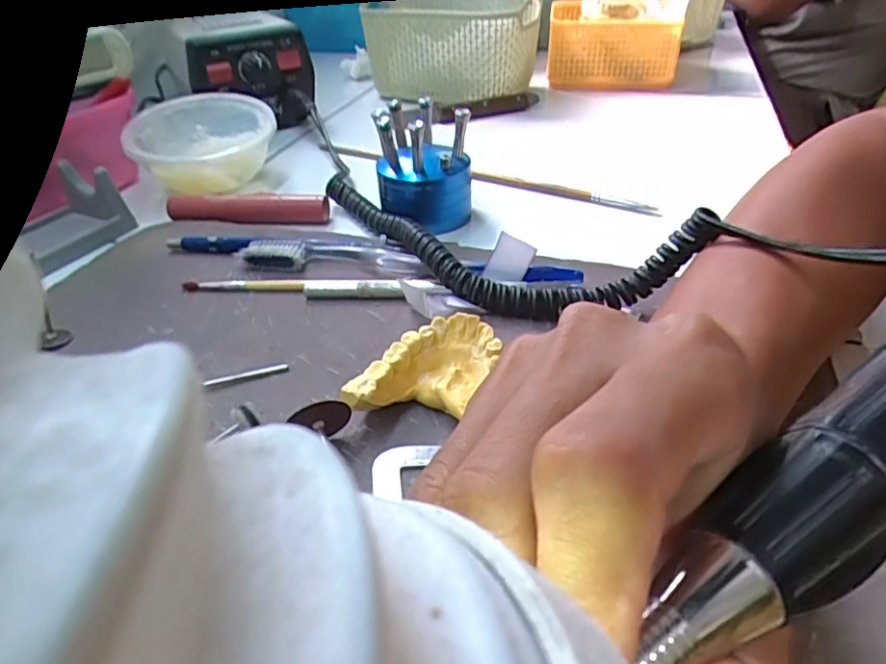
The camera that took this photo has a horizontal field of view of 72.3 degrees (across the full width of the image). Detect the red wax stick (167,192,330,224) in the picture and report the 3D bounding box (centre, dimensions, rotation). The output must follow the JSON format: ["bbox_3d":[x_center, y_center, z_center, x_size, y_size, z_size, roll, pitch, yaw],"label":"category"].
[{"bbox_3d":[-0.129,-0.082,0.396,0.107,0.013,0.016,-1,38,5],"label":"red wax stick"}]

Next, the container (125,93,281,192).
[{"bbox_3d":[-0.172,-0.135,0.442,0.098,0.049,0.098,-18,39,-16],"label":"container"}]

